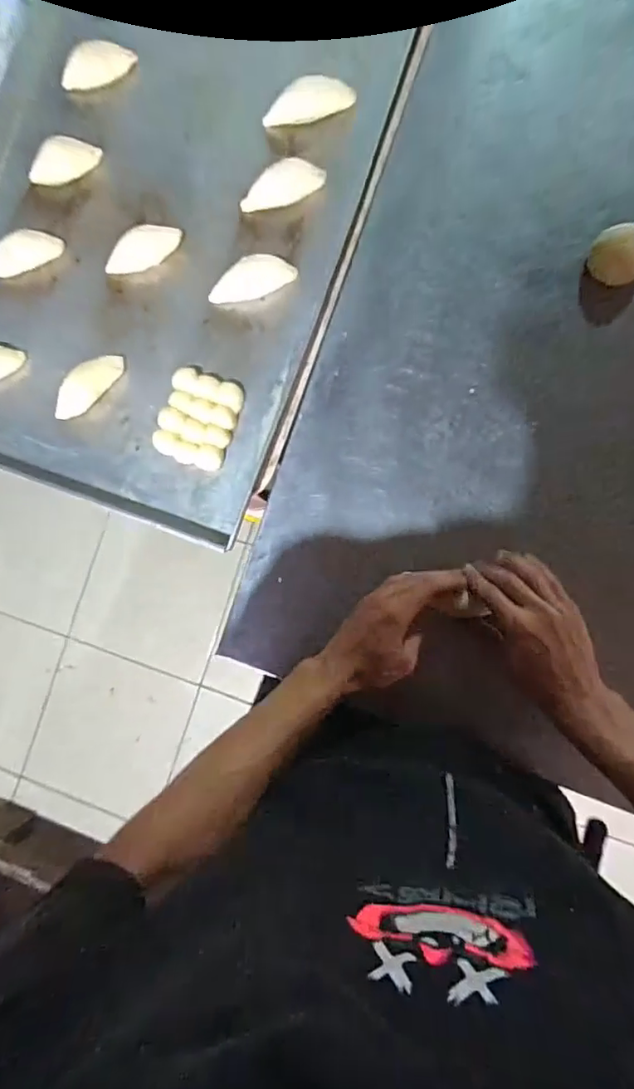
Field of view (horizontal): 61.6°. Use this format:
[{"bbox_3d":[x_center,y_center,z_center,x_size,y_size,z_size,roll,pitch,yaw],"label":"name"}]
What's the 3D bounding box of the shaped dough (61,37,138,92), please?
[{"bbox_3d":[-0.257,-0.561,0.617,0.090,0.017,0.038,-13,85,7],"label":"shaped dough"}]

